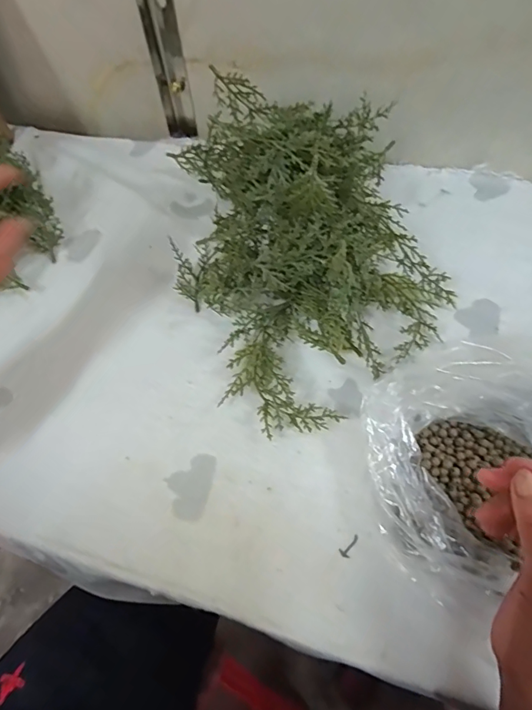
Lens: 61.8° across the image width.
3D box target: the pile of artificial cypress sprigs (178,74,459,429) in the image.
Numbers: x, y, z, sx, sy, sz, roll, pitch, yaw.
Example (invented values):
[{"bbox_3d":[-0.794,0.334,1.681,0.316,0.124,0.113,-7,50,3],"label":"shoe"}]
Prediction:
[{"bbox_3d":[0.025,-0.125,0.439,0.253,0.115,0.367,-19,60,-7],"label":"pile of artificial cypress sprigs"}]

